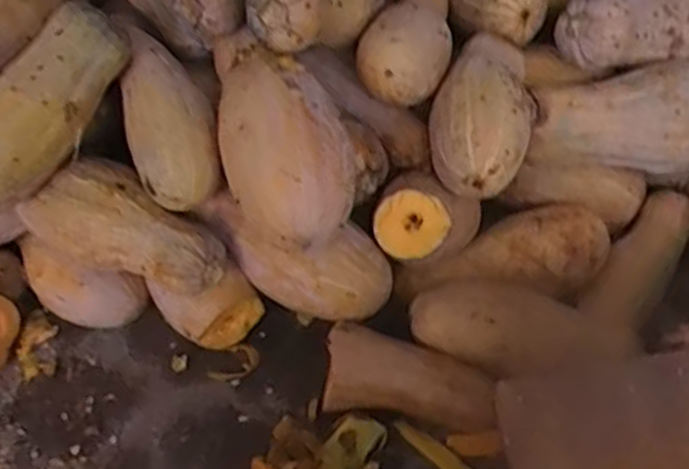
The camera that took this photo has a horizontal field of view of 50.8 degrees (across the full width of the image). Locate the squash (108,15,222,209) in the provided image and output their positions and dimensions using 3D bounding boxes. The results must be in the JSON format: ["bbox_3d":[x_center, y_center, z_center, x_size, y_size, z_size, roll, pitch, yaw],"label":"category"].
[{"bbox_3d":[-0.218,-0.138,0.905,0.103,0.112,0.207,-15,90,-10],"label":"squash"}]

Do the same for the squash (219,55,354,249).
[{"bbox_3d":[-0.069,-0.102,0.860,0.147,0.121,0.224,-14,47,-10],"label":"squash"}]

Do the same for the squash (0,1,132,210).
[{"bbox_3d":[-0.376,-0.146,0.879,0.110,0.126,0.278,35,86,31],"label":"squash"}]

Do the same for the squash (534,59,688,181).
[{"bbox_3d":[0.410,-0.151,1.010,0.307,0.135,0.121,-6,46,-3],"label":"squash"}]

